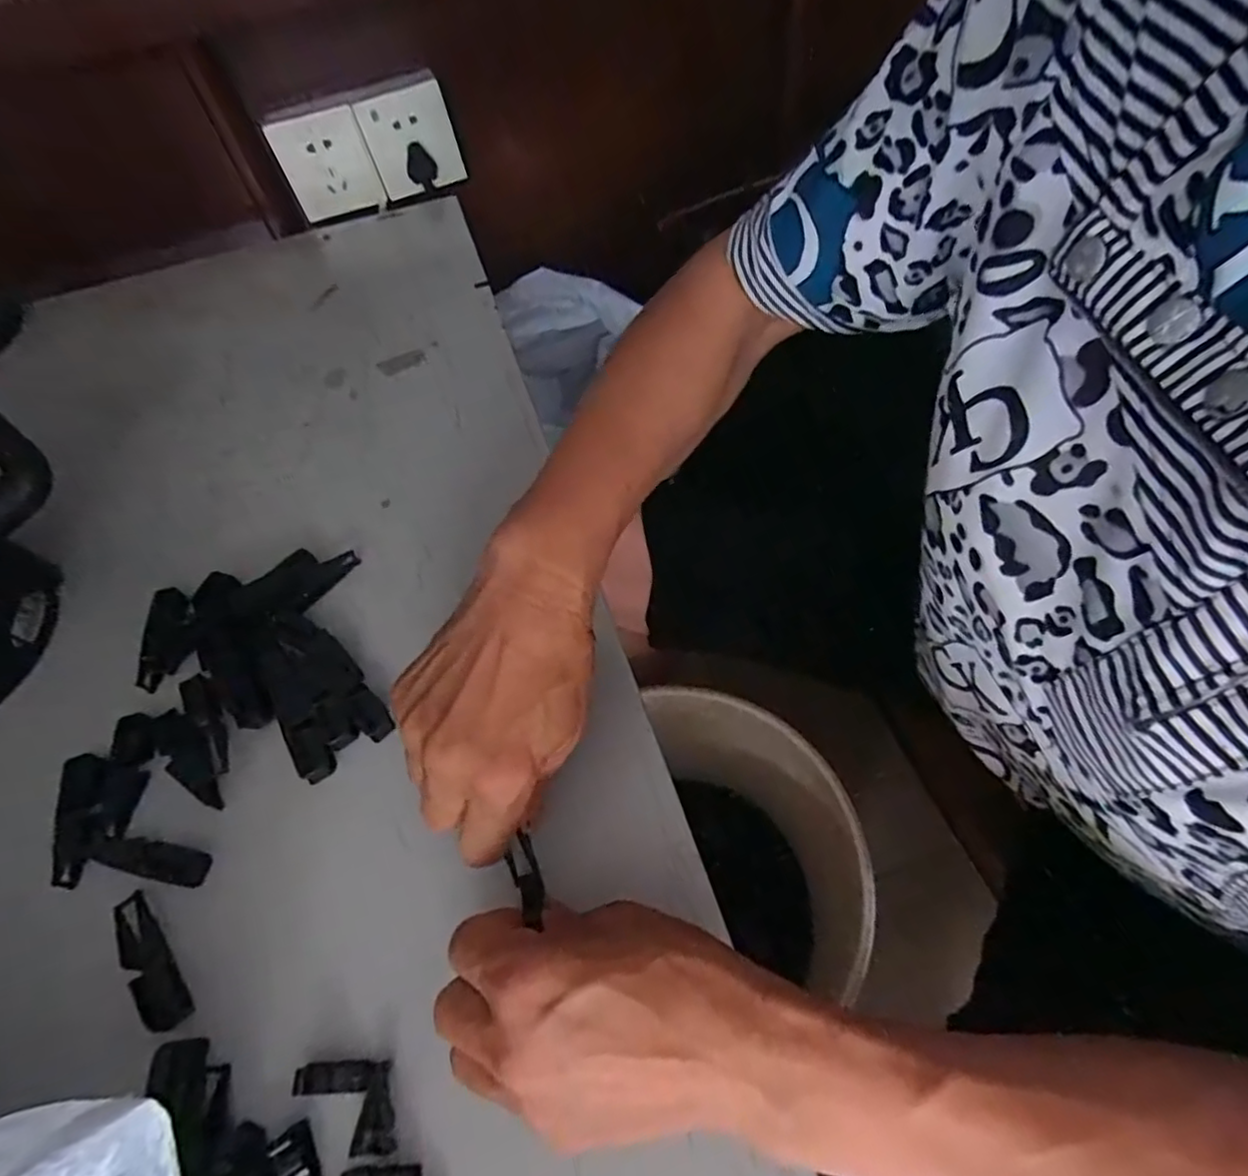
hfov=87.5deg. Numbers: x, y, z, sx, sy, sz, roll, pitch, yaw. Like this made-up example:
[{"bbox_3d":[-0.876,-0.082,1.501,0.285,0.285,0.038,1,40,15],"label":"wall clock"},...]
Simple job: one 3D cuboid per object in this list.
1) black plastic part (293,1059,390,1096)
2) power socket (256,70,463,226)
[{"bbox_3d":[-0.113,0.197,0.262,0.035,0.011,0.011,-5,56,1],"label":"black plastic part"},{"bbox_3d":[-0.259,-0.447,0.665,0.174,0.094,0.030,-19,57,-8],"label":"power socket"}]

